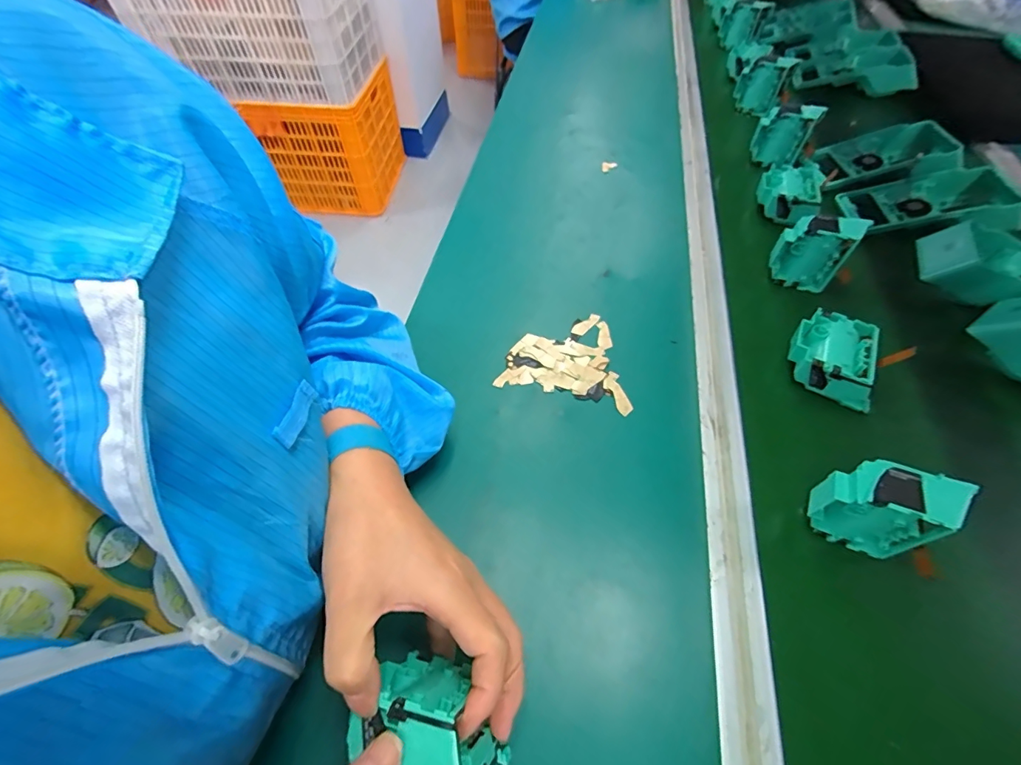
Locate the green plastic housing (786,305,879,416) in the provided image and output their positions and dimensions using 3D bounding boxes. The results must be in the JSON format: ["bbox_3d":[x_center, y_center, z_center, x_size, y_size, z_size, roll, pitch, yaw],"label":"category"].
[{"bbox_3d":[0.303,-0.023,0.433,0.072,0.043,0.073,24,57,14],"label":"green plastic housing"}]

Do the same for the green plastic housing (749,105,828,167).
[{"bbox_3d":[0.379,-0.345,0.637,0.069,0.066,0.040,23,57,14],"label":"green plastic housing"}]

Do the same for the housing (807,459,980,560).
[{"bbox_3d":[0.264,0.092,0.331,0.075,0.081,0.036,22,57,13],"label":"housing"}]

